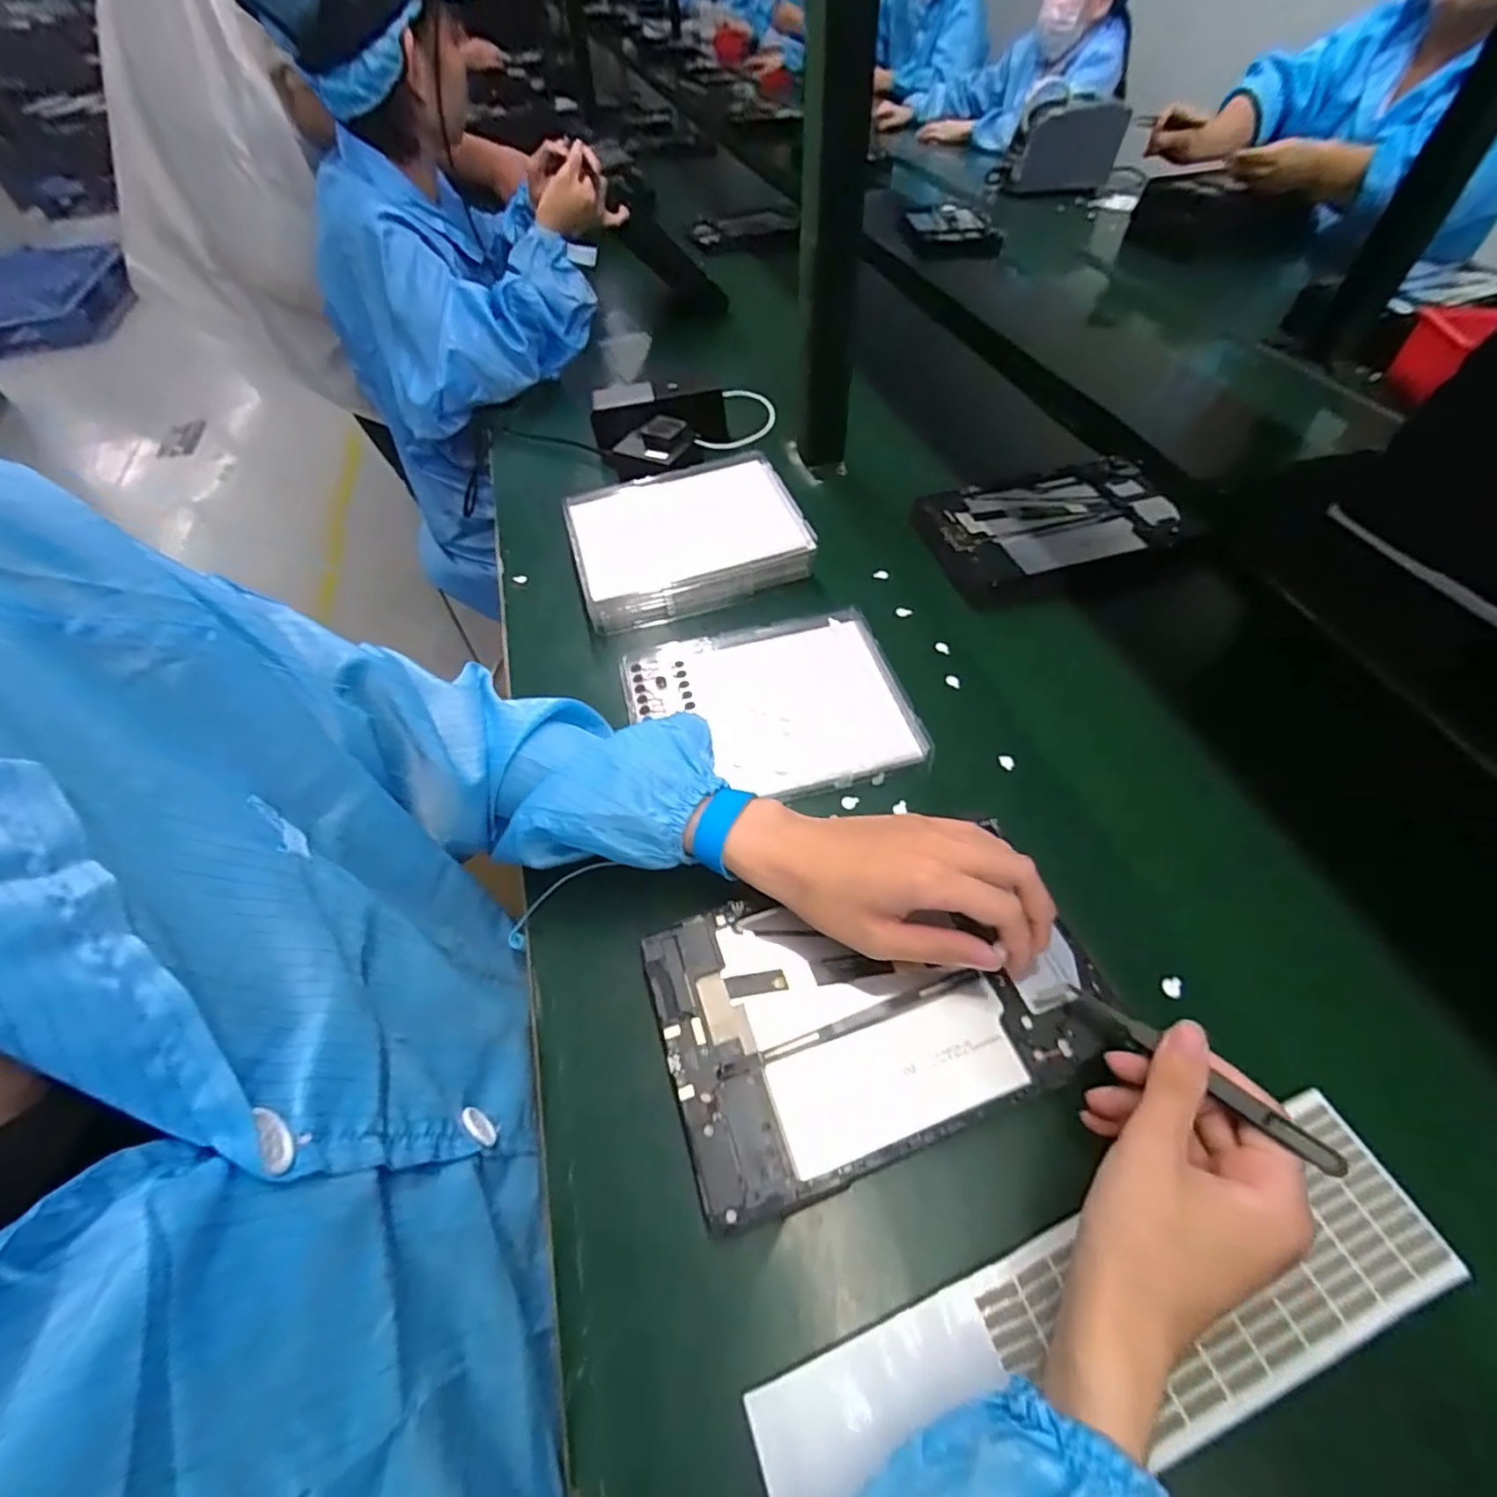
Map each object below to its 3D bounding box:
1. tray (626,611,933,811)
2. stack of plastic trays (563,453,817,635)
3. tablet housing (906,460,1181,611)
[{"bbox_3d":[0.014,-0.038,0.507,0.215,0.012,0.172,-9,53,-3],"label":"tray"},{"bbox_3d":[-0.063,-0.211,0.627,0.221,0.052,0.174,-16,54,-9],"label":"stack of plastic trays"},{"bbox_3d":[0.304,-0.218,0.627,0.242,0.022,0.165,-11,55,-5],"label":"tablet housing"}]

